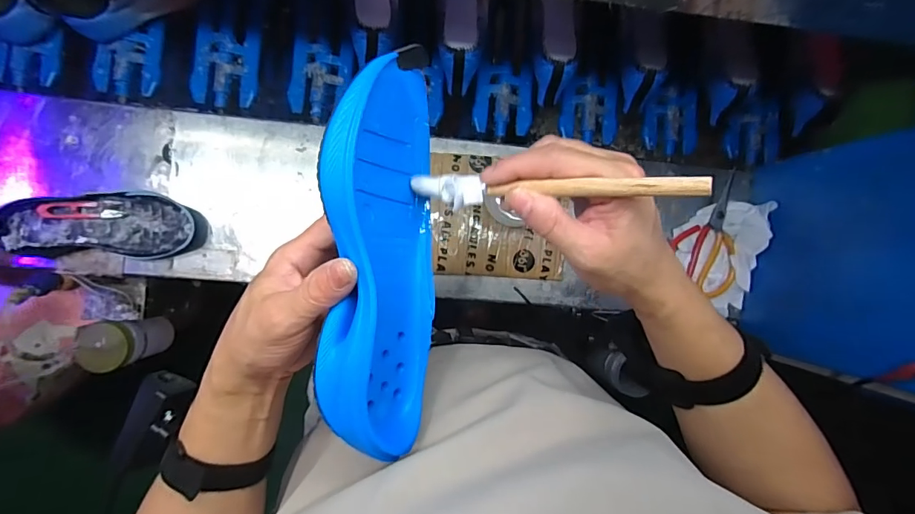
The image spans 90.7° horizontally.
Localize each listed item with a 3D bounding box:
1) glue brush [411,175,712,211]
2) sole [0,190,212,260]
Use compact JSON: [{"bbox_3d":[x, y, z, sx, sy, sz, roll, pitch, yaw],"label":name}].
[{"bbox_3d":[0.048,-0.040,0.270,0.180,0.014,0.019,5,90,30],"label":"glue brush"},{"bbox_3d":[-0.475,-0.045,0.609,0.241,0.051,0.087,2,90,-5],"label":"sole"}]

